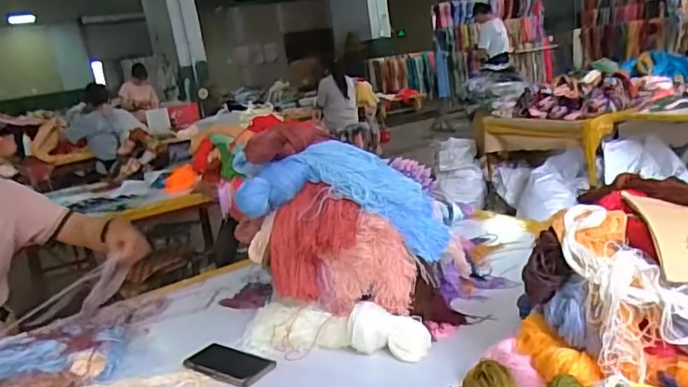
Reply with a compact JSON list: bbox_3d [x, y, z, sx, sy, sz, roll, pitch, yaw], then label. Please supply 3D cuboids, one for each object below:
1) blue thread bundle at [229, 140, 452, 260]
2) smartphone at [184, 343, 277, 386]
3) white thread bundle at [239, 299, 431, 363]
[{"bbox_3d":[0.012,0.001,1.114,0.426,0.171,0.122,14,13,-5],"label":"blue thread bundle"},{"bbox_3d":[-0.197,0.292,0.968,0.158,0.011,0.081,2,17,32],"label":"smartphone"},{"bbox_3d":[-0.026,0.234,0.992,0.345,0.062,0.094,-1,16,23],"label":"white thread bundle"}]

